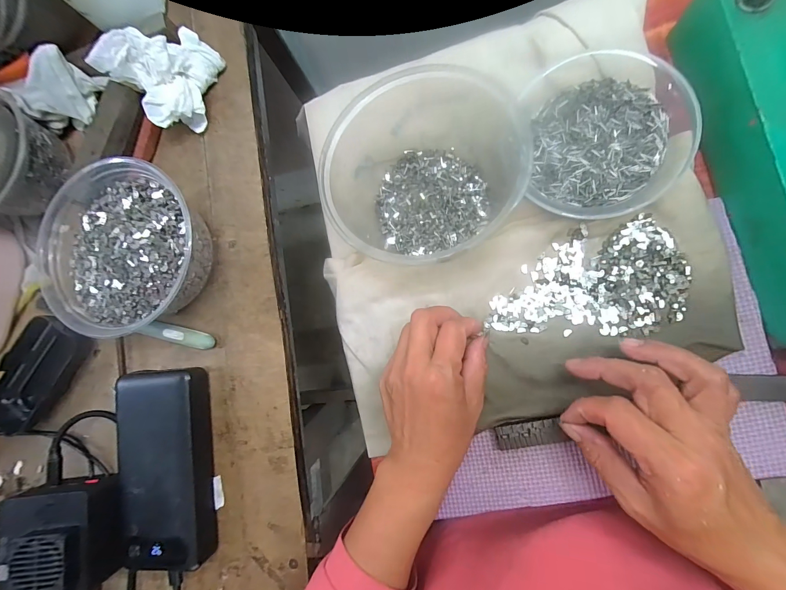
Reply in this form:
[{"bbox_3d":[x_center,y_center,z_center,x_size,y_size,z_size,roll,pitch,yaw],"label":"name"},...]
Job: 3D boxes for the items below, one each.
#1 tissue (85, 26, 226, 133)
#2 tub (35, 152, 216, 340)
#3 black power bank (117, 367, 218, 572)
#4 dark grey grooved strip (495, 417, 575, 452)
[{"bbox_3d":[-0.192,-0.189,0.293,0.062,0.063,0.082,33,93,12],"label":"tissue"},{"bbox_3d":[-0.217,-0.035,0.290,0.138,0.061,0.127,-1,86,11],"label":"tub"},{"bbox_3d":[-0.191,0.143,0.292,0.071,0.025,0.156,-7,85,11],"label":"black power bank"},{"bbox_3d":[0.106,0.108,0.271,0.048,0.004,0.019,-12,85,9],"label":"dark grey grooved strip"}]

